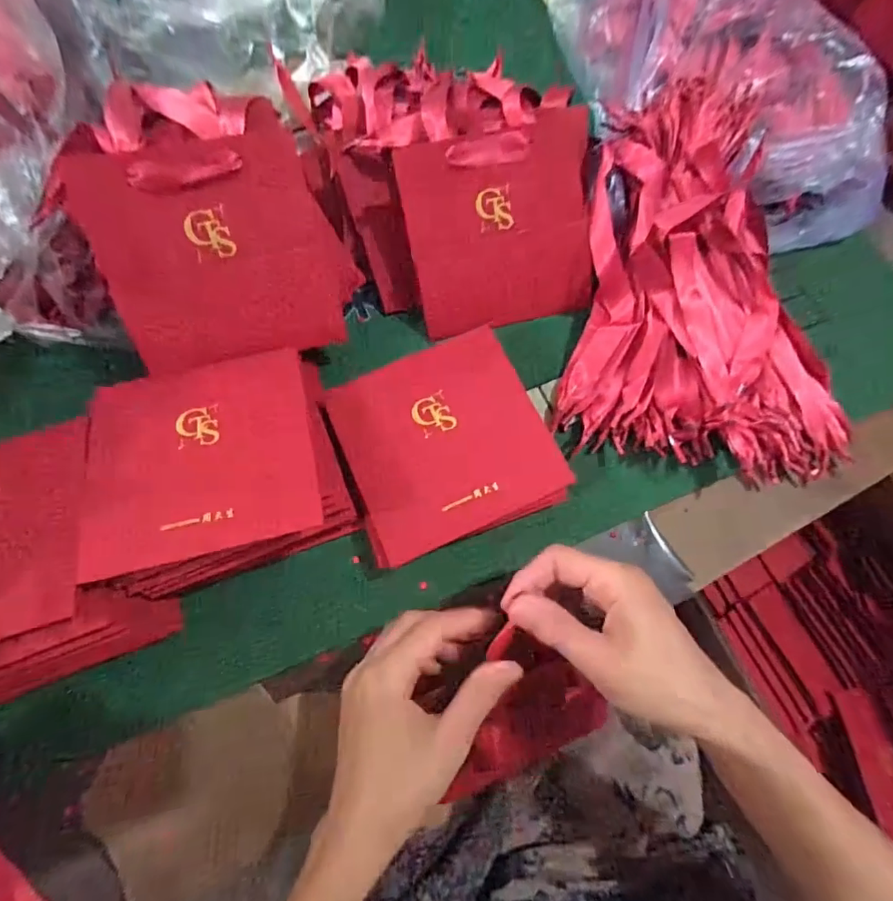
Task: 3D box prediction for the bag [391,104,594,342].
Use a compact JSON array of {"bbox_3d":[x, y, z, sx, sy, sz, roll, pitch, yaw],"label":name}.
[{"bbox_3d":[0.044,-0.174,0.405,0.144,0.018,0.142,-12,114,0],"label":"bag"}]

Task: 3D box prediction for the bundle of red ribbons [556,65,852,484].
[{"bbox_3d":[0.216,-0.156,0.405,0.216,0.059,0.342,10,73,2],"label":"bundle of red ribbons"}]

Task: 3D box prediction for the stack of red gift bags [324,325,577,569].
[{"bbox_3d":[-0.001,-0.006,0.372,0.142,0.019,0.138,-21,74,-7],"label":"stack of red gift bags"}]

